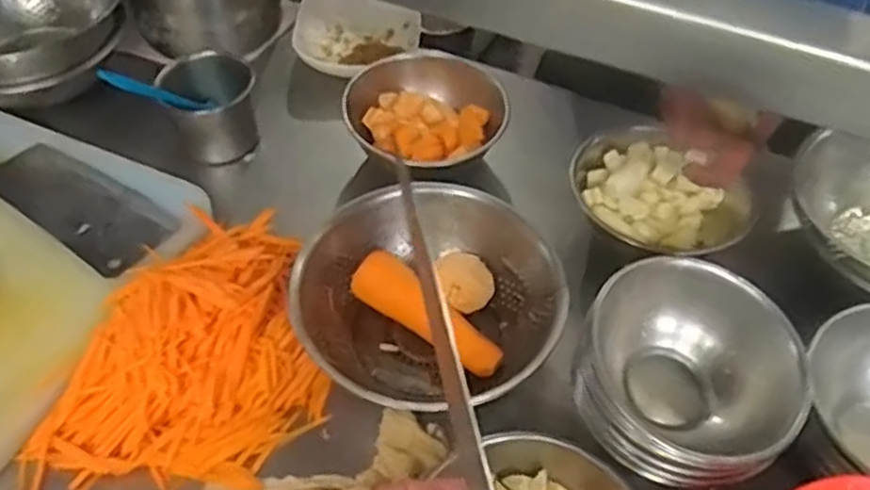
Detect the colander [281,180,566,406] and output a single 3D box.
[{"bbox_3d":[-0.007,0.053,0.657,0.219,0.087,0.213,-3,52,-3],"label":"colander"}]

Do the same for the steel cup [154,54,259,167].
[{"bbox_3d":[-0.239,-0.150,0.805,0.089,0.083,0.099,-14,53,-12],"label":"steel cup"}]

